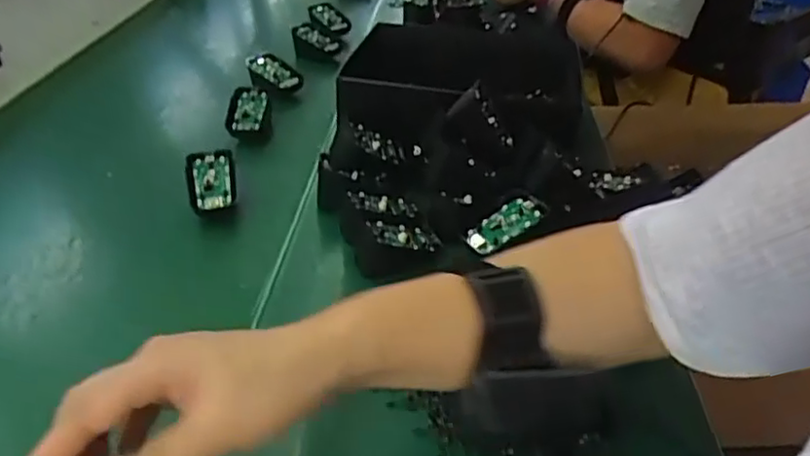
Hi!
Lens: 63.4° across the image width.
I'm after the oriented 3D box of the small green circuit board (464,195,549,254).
[{"bbox_3d":[0.080,-0.004,0.534,0.067,0.020,0.036,-23,41,-26],"label":"small green circuit board"}]

